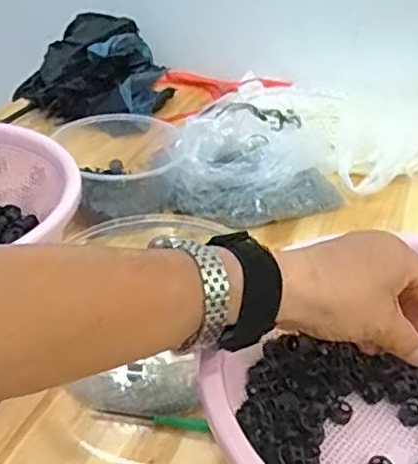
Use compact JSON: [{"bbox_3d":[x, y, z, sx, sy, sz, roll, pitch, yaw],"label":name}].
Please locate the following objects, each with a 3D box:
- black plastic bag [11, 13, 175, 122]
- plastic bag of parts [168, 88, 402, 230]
[{"bbox_3d":[-0.159,-0.241,0.925,0.183,0.101,0.183,10,34,12],"label":"black plastic bag"},{"bbox_3d":[0.081,-0.093,0.746,0.264,0.072,0.171,-14,37,-22],"label":"plastic bag of parts"}]

